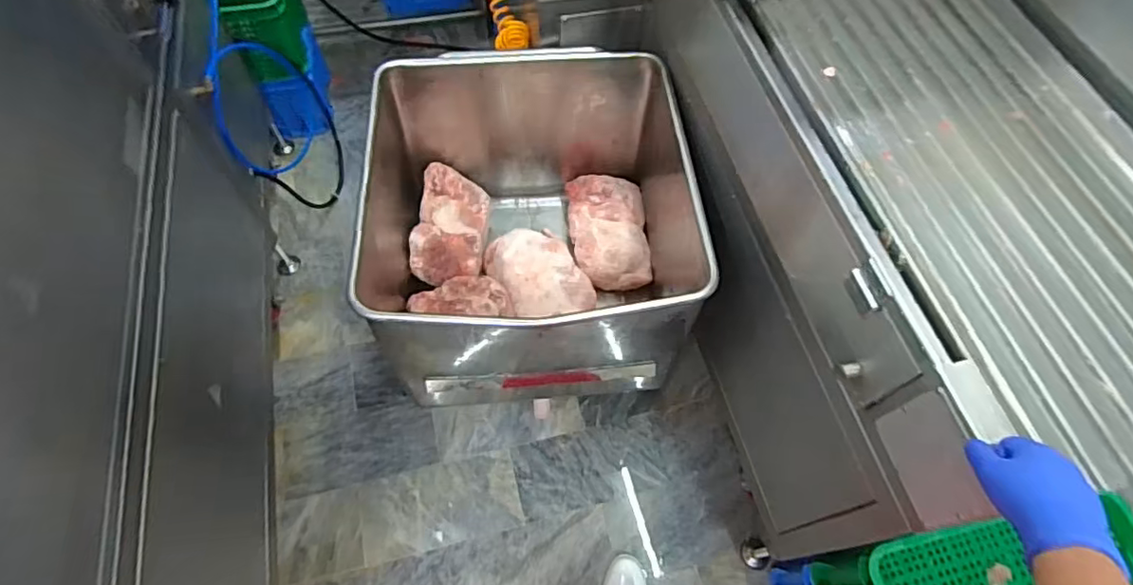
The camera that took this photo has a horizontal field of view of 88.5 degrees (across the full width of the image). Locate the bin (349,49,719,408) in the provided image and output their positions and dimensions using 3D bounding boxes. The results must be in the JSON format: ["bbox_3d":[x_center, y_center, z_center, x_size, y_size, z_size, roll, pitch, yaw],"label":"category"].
[{"bbox_3d":[-0.082,-0.115,1.437,0.733,0.650,0.739,-6,60,-5],"label":"bin"}]

